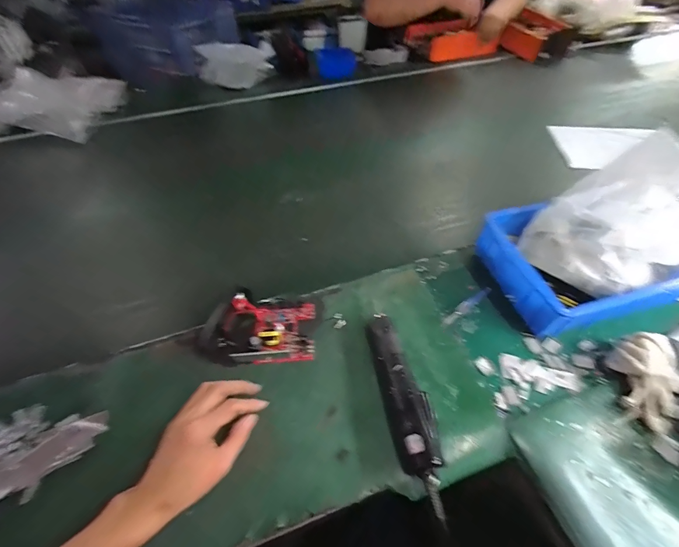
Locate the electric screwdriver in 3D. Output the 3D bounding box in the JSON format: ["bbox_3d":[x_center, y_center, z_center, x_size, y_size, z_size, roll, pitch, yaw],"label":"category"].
[{"bbox_3d":[0.083,0.160,0.419,0.051,0.041,0.250,-8,52,-6],"label":"electric screwdriver"}]

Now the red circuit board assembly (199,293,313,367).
[{"bbox_3d":[-0.119,0.081,0.484,0.156,0.058,0.099,-5,50,-4],"label":"red circuit board assembly"}]

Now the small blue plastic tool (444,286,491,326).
[{"bbox_3d":[0.206,0.049,0.528,0.105,0.006,0.017,-31,57,-23],"label":"small blue plastic tool"}]

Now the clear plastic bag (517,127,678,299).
[{"bbox_3d":[0.384,-0.075,0.471,0.161,0.151,0.177,-12,51,-10],"label":"clear plastic bag"}]

